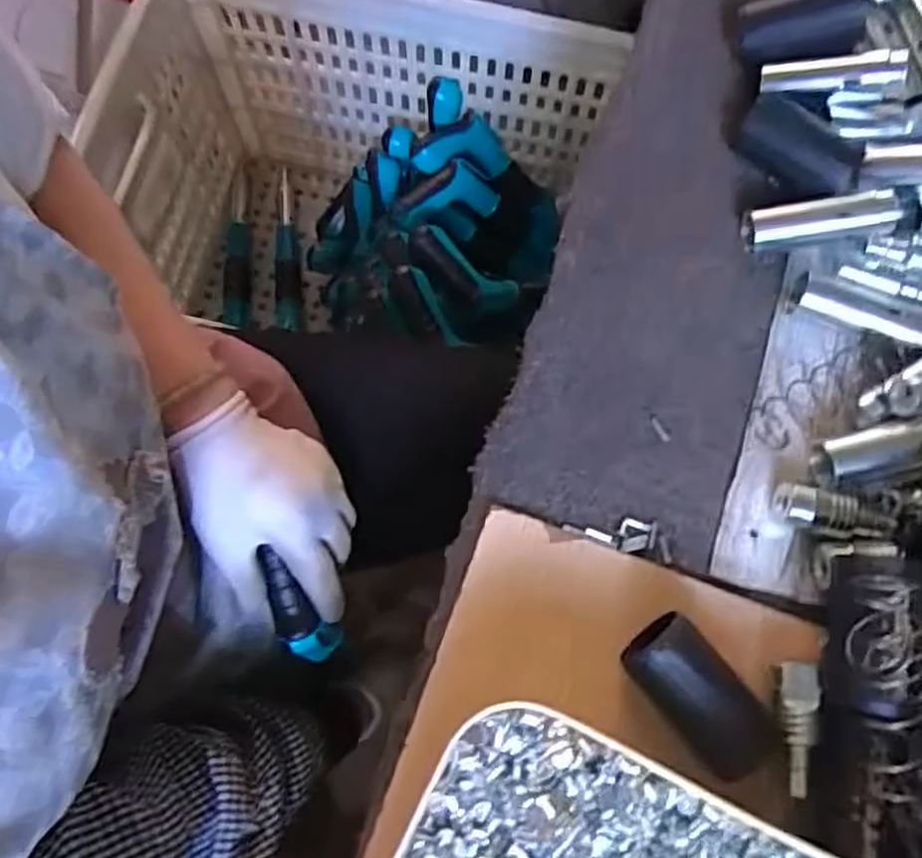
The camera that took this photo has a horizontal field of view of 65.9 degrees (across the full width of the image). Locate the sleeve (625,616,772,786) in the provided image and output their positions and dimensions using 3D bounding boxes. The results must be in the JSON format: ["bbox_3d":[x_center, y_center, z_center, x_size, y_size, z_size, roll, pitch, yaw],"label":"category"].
[{"bbox_3d":[0.097,0.110,0.295,0.031,0.033,0.064,-38,78,-11],"label":"sleeve"}]

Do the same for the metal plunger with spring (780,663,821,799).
[{"bbox_3d":[0.139,0.124,0.295,0.016,0.013,0.051,10,73,2],"label":"metal plunger with spring"}]

